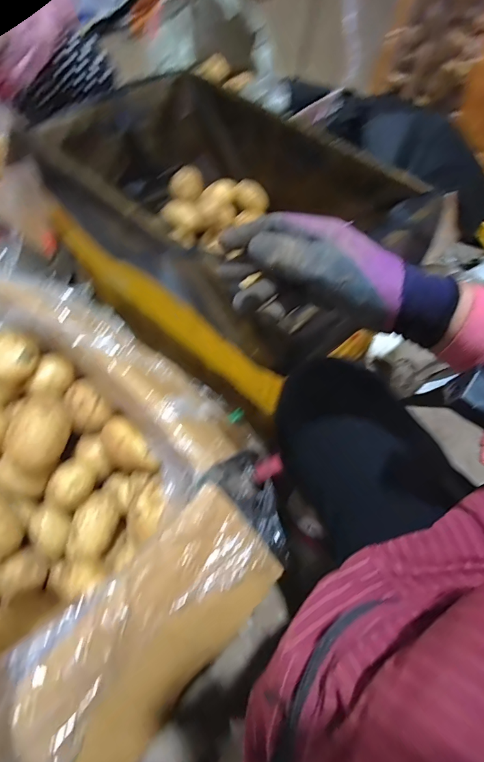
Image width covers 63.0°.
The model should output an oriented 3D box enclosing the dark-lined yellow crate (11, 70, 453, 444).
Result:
[{"bbox_3d":[-0.031,-0.253,0.800,0.604,0.377,0.447,41,65,20],"label":"dark-lined yellow crate"}]

